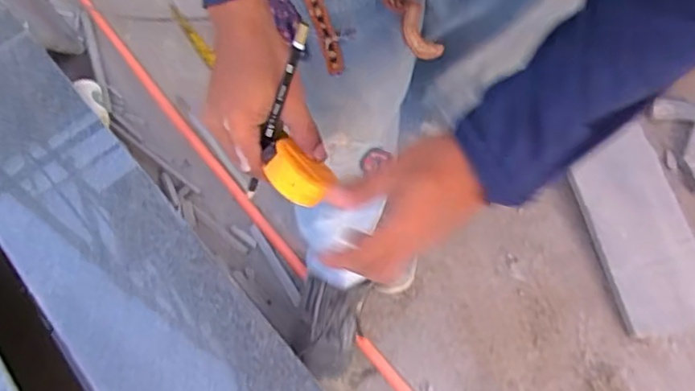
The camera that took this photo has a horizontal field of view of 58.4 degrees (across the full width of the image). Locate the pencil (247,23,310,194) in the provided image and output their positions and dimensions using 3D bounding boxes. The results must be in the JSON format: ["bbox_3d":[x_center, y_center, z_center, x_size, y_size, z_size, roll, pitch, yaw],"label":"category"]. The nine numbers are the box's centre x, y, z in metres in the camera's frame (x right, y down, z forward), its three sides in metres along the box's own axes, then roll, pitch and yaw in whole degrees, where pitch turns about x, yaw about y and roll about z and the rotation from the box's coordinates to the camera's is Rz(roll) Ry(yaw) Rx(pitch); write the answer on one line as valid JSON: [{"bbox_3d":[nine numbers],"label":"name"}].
[{"bbox_3d":[-0.054,-0.066,0.481,0.007,0.144,0.007,39,38,21],"label":"pencil"}]

